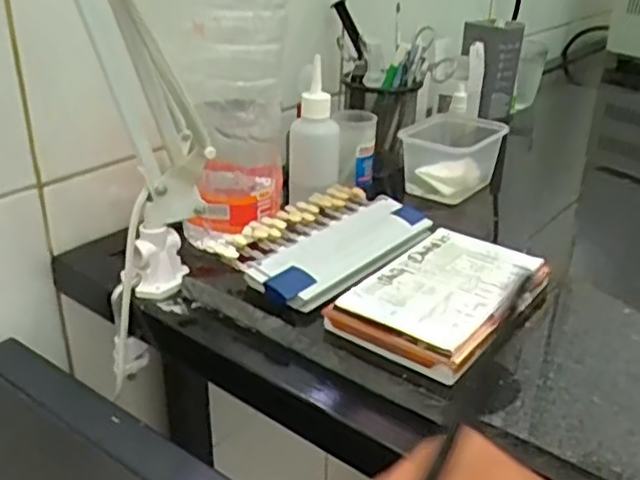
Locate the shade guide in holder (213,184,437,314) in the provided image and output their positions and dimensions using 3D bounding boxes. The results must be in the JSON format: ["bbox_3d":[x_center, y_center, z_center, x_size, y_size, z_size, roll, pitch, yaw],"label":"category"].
[{"bbox_3d":[0.006,0.000,0.521,0.094,0.018,0.169,21,32,34],"label":"shade guide in holder"}]

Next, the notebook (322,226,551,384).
[{"bbox_3d":[0.083,0.033,0.450,0.096,0.018,0.143,24,37,30],"label":"notebook"}]

